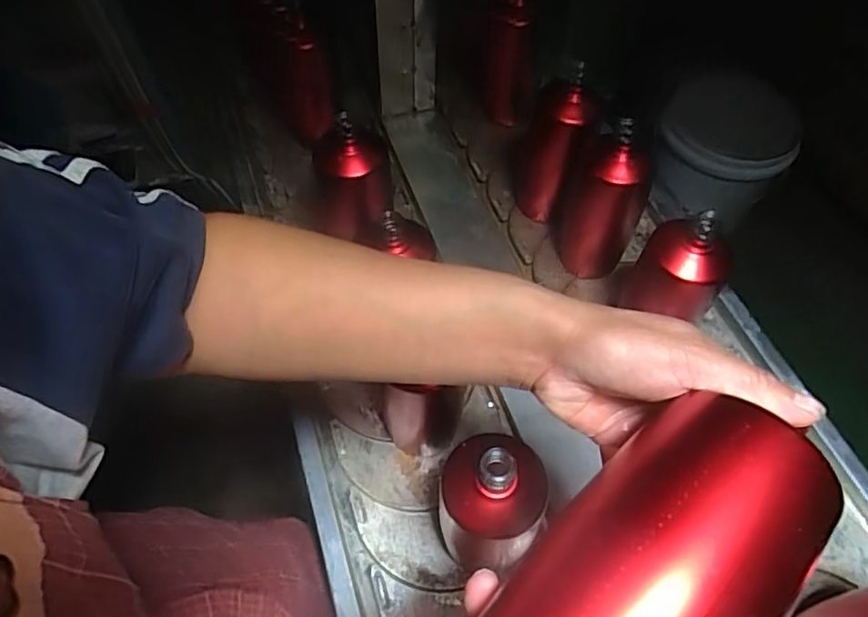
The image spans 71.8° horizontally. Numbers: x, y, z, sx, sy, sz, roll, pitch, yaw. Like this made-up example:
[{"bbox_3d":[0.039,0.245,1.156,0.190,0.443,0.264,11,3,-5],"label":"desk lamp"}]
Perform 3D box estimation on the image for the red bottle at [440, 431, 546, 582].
[{"bbox_3d":[0.041,0.163,0.506,0.065,0.209,0.061,7,58,2],"label":"red bottle"}]

